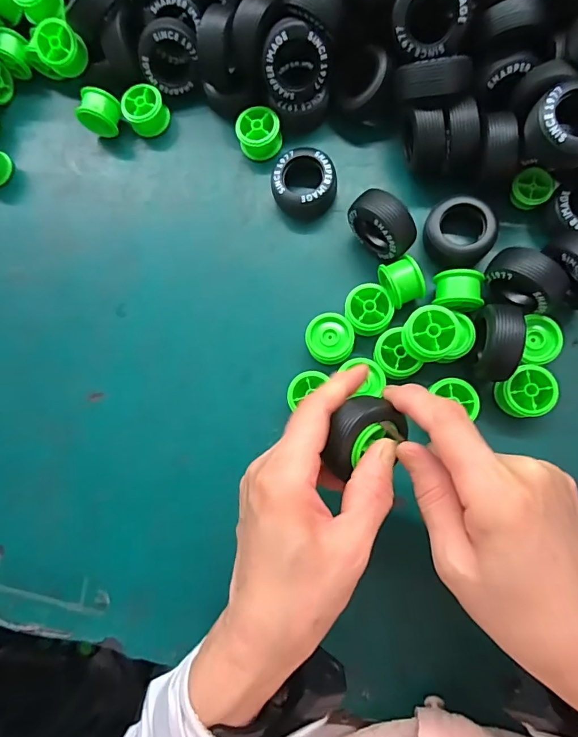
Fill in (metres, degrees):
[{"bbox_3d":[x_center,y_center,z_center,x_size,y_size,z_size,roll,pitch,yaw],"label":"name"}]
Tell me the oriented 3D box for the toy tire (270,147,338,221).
[{"bbox_3d":[0.012,-0.142,0.339,0.047,0.026,0.044,-8,81,7],"label":"toy tire"}]

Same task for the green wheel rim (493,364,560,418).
[{"bbox_3d":[0.160,0.015,0.299,0.034,0.020,0.032,-1,82,8],"label":"green wheel rim"}]

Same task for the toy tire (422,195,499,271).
[{"bbox_3d":[0.124,-0.098,0.323,0.046,0.029,0.047,-1,82,8],"label":"toy tire"}]

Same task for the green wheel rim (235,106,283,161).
[{"bbox_3d":[-0.023,-0.186,0.349,0.033,0.020,0.032,-10,81,6],"label":"green wheel rim"}]

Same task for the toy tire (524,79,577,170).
[{"bbox_3d":[0.175,-0.150,0.274,0.047,0.022,0.050,-1,82,8],"label":"toy tire"}]

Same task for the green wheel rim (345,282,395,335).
[{"bbox_3d":[0.059,-0.041,0.326,0.032,0.033,0.036,-14,80,6],"label":"green wheel rim"}]

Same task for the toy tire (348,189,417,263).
[{"bbox_3d":[0.066,-0.101,0.318,0.048,0.054,0.028,39,89,11],"label":"toy tire"}]

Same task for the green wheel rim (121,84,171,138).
[{"bbox_3d":[-0.120,-0.216,0.369,0.033,0.023,0.029,-33,79,2],"label":"green wheel rim"}]

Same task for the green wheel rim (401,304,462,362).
[{"bbox_3d":[0.092,-0.022,0.293,0.034,0.026,0.036,-1,82,8],"label":"green wheel rim"}]

